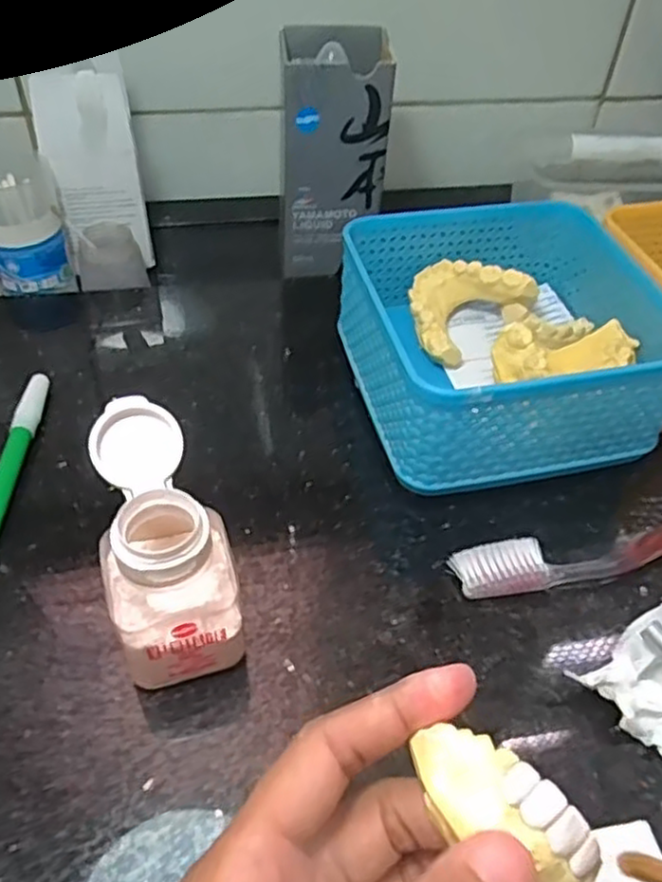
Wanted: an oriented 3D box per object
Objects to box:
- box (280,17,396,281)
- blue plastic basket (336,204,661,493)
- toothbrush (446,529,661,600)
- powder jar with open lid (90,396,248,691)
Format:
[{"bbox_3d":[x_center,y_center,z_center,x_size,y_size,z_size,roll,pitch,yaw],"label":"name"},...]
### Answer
[{"bbox_3d":[0.000,-0.160,0.394,0.059,0.113,0.051,-5,47,-8],"label":"box"},{"bbox_3d":[0.080,-0.048,0.339,0.131,0.065,0.130,-8,48,-11],"label":"blue plastic basket"},{"bbox_3d":[0.138,0.042,0.292,0.182,0.020,0.019,-8,48,-10],"label":"toothbrush"},{"bbox_3d":[-0.058,0.038,0.242,0.043,0.075,0.067,-17,50,-19],"label":"powder jar with open lid"}]

